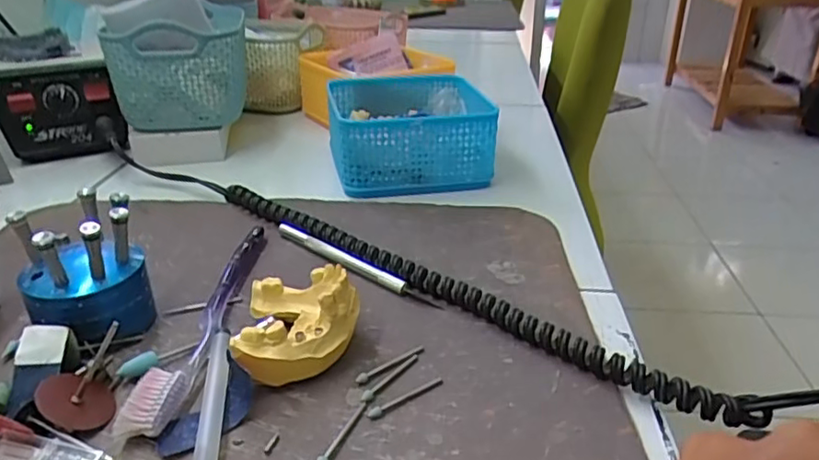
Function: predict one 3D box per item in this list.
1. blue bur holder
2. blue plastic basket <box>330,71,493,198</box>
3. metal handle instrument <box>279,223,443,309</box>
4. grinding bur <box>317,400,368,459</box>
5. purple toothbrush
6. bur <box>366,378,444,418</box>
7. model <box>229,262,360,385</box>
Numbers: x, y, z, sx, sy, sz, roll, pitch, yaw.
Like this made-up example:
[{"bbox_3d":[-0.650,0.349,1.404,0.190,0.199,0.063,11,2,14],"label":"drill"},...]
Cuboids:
[{"bbox_3d":[-0.165,0.022,0.314,0.058,0.071,0.055,-17,32,-31],"label":"blue bur holder"},{"bbox_3d":[-0.004,-0.089,0.548,0.131,0.062,0.143,-4,28,-9],"label":"blue plastic basket"},{"bbox_3d":[-0.037,0.020,0.389,0.135,0.008,0.008,22,34,34],"label":"metal handle instrument"},{"bbox_3d":[-0.028,0.087,0.264,0.005,0.004,0.042,12,30,21],"label":"grinding bur"},{"bbox_3d":[-0.106,0.043,0.337,0.019,0.013,0.183,3,28,4],"label":"purple toothbrush"},{"bbox_3d":[-0.001,0.076,0.285,0.042,0.004,0.005,-19,34,-33],"label":"bur"},{"bbox_3d":[-0.054,0.044,0.310,0.058,0.037,0.072,-2,28,-5],"label":"model"}]

